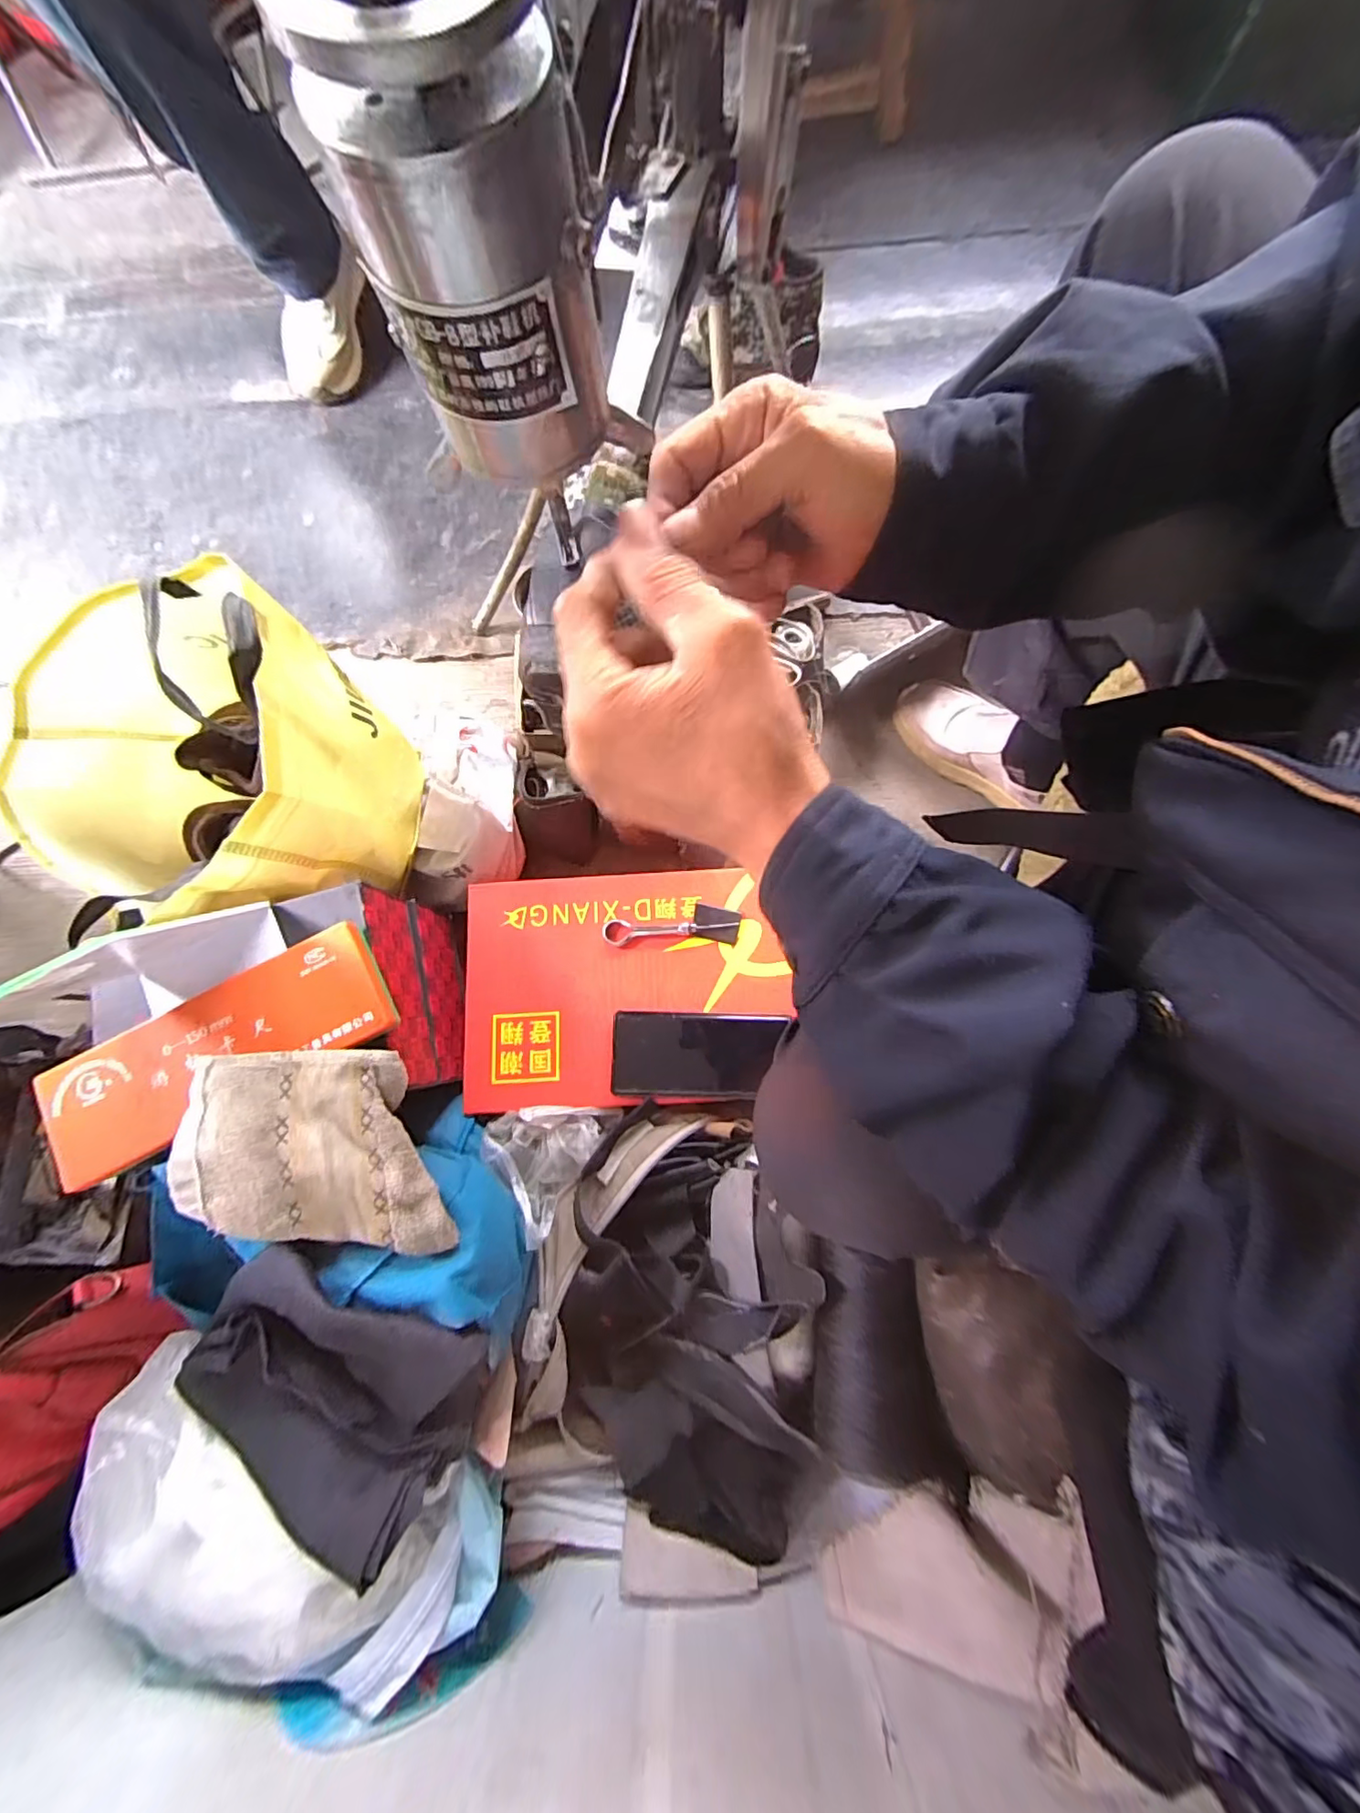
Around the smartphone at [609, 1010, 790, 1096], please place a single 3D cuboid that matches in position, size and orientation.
[{"bbox_3d":[0.016,0.135,0.528,0.152,0.014,0.074,1,78,2],"label":"smartphone"}]

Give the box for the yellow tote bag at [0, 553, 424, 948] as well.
[{"bbox_3d":[-0.408,-0.107,0.509,0.282,0.212,0.231,-24,79,-4],"label":"yellow tote bag"}]

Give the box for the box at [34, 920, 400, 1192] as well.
[{"bbox_3d":[-0.333,0.104,0.421,0.237,0.020,0.088,-29,79,-4],"label":"box"}]

